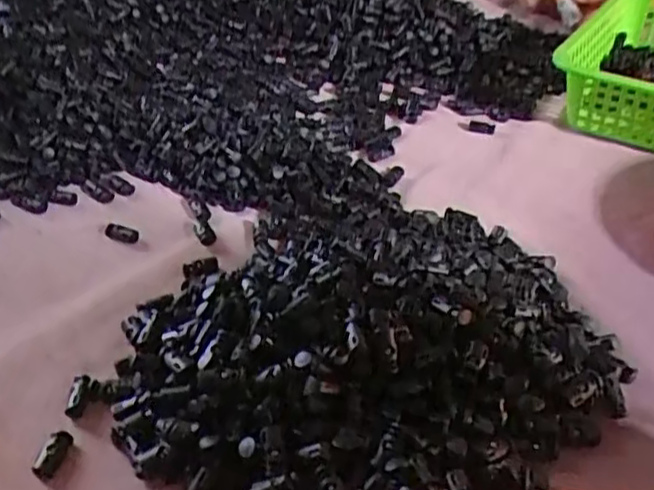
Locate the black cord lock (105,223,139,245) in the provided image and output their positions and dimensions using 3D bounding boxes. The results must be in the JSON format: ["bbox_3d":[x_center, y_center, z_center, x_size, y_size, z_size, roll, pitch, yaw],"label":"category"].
[{"bbox_3d":[-0.170,-0.009,0.567,0.030,0.008,0.015,18,41,20],"label":"black cord lock"}]

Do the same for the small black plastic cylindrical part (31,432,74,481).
[{"bbox_3d":[-0.157,0.118,0.396,0.014,0.009,0.033,3,38,2],"label":"small black plastic cylindrical part"}]

